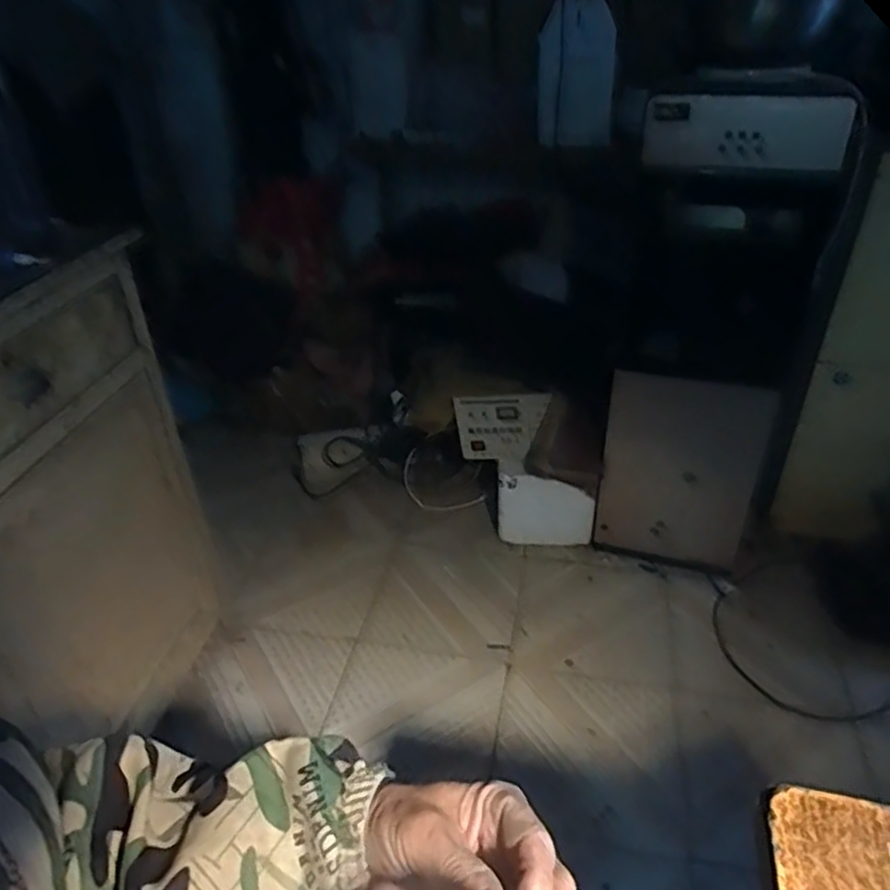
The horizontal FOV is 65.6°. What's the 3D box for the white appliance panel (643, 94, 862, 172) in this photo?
[{"bbox_3d":[0.460,-0.472,1.056,0.294,0.104,0.045,1,35,6],"label":"white appliance panel"}]

